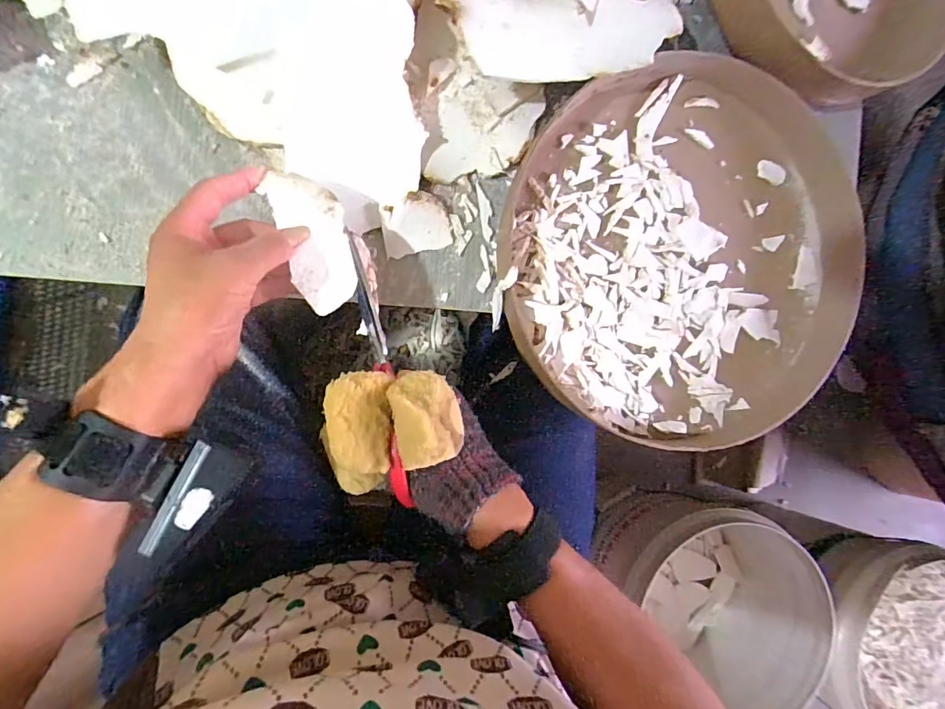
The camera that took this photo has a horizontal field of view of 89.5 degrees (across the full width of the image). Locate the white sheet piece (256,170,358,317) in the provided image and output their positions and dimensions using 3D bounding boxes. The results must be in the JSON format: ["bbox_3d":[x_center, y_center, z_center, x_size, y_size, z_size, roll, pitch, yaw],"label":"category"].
[{"bbox_3d":[-0.105,-0.078,0.319,0.042,0.005,0.098,-20,89,-9],"label":"white sheet piece"}]

